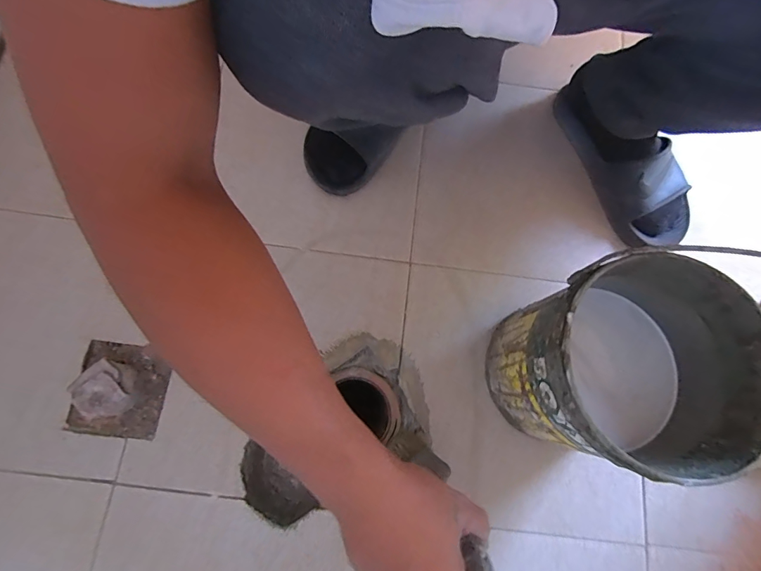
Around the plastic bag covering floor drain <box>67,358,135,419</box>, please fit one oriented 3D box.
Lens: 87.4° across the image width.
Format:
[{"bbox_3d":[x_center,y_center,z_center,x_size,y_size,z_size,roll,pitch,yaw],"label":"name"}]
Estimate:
[{"bbox_3d":[-0.306,0.119,0.450,0.053,0.051,0.056,0,76,-2],"label":"plastic bag covering floor drain"}]

